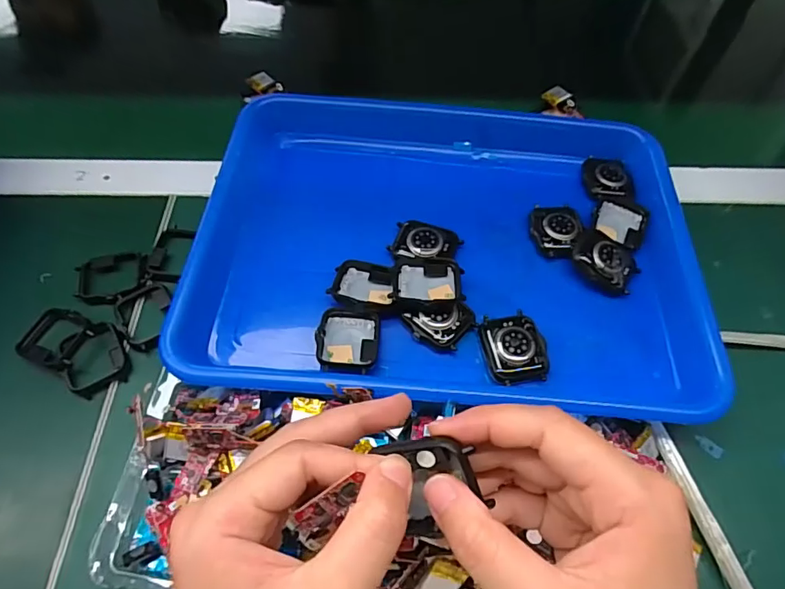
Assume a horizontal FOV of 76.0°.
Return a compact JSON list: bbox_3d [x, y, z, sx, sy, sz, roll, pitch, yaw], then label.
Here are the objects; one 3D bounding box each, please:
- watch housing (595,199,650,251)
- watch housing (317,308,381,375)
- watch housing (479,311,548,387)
[{"bbox_3d":[0.167,-0.052,0.367,0.036,0.007,0.038,19,59,11],"label":"watch housing"},{"bbox_3d":[-0.027,0.027,0.307,0.036,0.008,0.041,2,57,1],"label":"watch housing"},{"bbox_3d":[0.075,0.032,0.308,0.038,0.008,0.043,-5,58,-4],"label":"watch housing"}]

